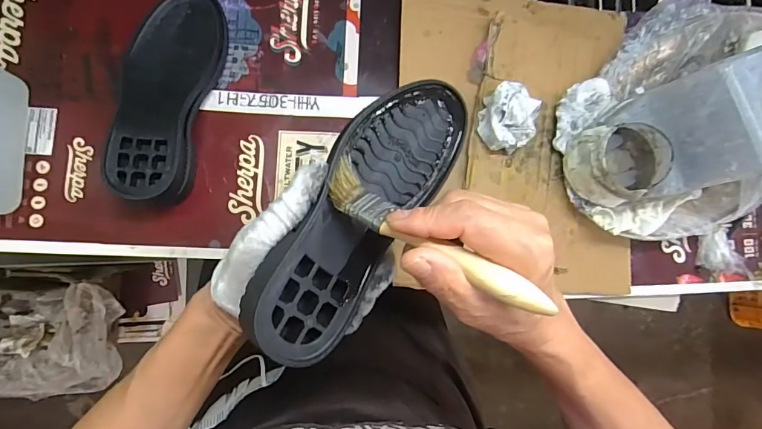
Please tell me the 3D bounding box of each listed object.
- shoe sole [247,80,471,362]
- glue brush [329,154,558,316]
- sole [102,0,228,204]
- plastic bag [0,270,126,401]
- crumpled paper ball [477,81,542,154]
[{"bbox_3d":[-0.013,-0.007,0.275,0.075,0.032,0.210,43,64,-24],"label":"shoe sole"},{"bbox_3d":[0.024,0.011,0.228,0.140,0.010,0.026,31,81,23],"label":"glue brush"},{"bbox_3d":[-0.202,-0.116,0.389,0.077,0.058,0.205,9,84,-7],"label":"sole"},{"bbox_3d":[-0.778,0.247,0.885,0.379,0.167,0.264,0,85,-7],"label":"plastic bag"},{"bbox_3d":[0.128,-0.097,0.411,0.055,0.036,0.068,9,84,-7],"label":"crumpled paper ball"}]

